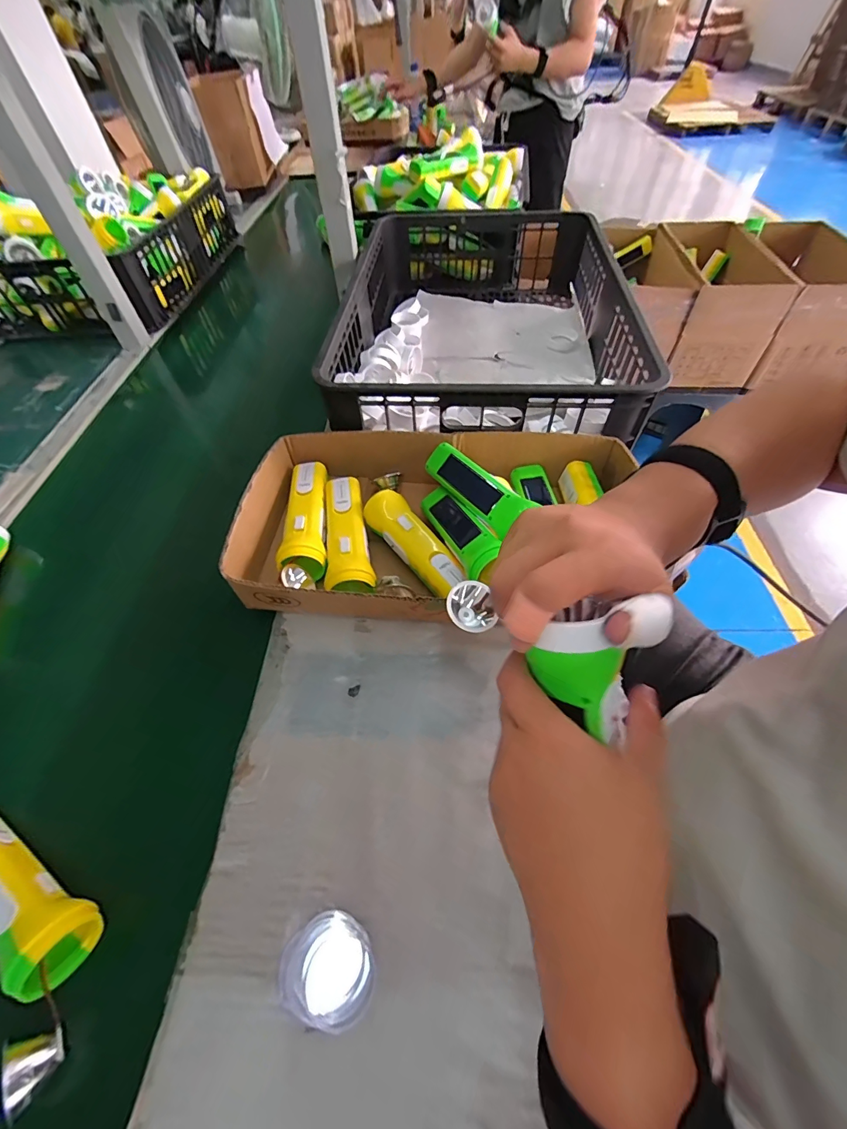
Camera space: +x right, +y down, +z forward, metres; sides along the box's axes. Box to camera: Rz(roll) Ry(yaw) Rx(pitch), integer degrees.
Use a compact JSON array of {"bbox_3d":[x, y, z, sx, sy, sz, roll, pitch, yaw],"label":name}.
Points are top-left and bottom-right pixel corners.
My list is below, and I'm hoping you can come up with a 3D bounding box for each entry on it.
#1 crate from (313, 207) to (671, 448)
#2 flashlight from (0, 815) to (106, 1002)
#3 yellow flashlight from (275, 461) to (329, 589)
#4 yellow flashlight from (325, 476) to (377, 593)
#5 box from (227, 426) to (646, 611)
[{"bbox_3d":[0.089,-0.395,0.676,0.387,0.142,0.617,2,55,4],"label":"crate"},{"bbox_3d":[-0.311,0.235,0.305,0.160,0.047,0.047,25,60,18],"label":"flashlight"},{"bbox_3d":[-0.136,-0.052,0.476,0.051,0.041,0.181,-8,55,-3],"label":"yellow flashlight"},{"bbox_3d":[-0.087,-0.032,0.472,0.047,0.052,0.161,-11,56,-5],"label":"yellow flashlight"},{"bbox_3d":[0.015,-0.055,0.467,0.407,0.080,0.242,3,55,4],"label":"box"}]

